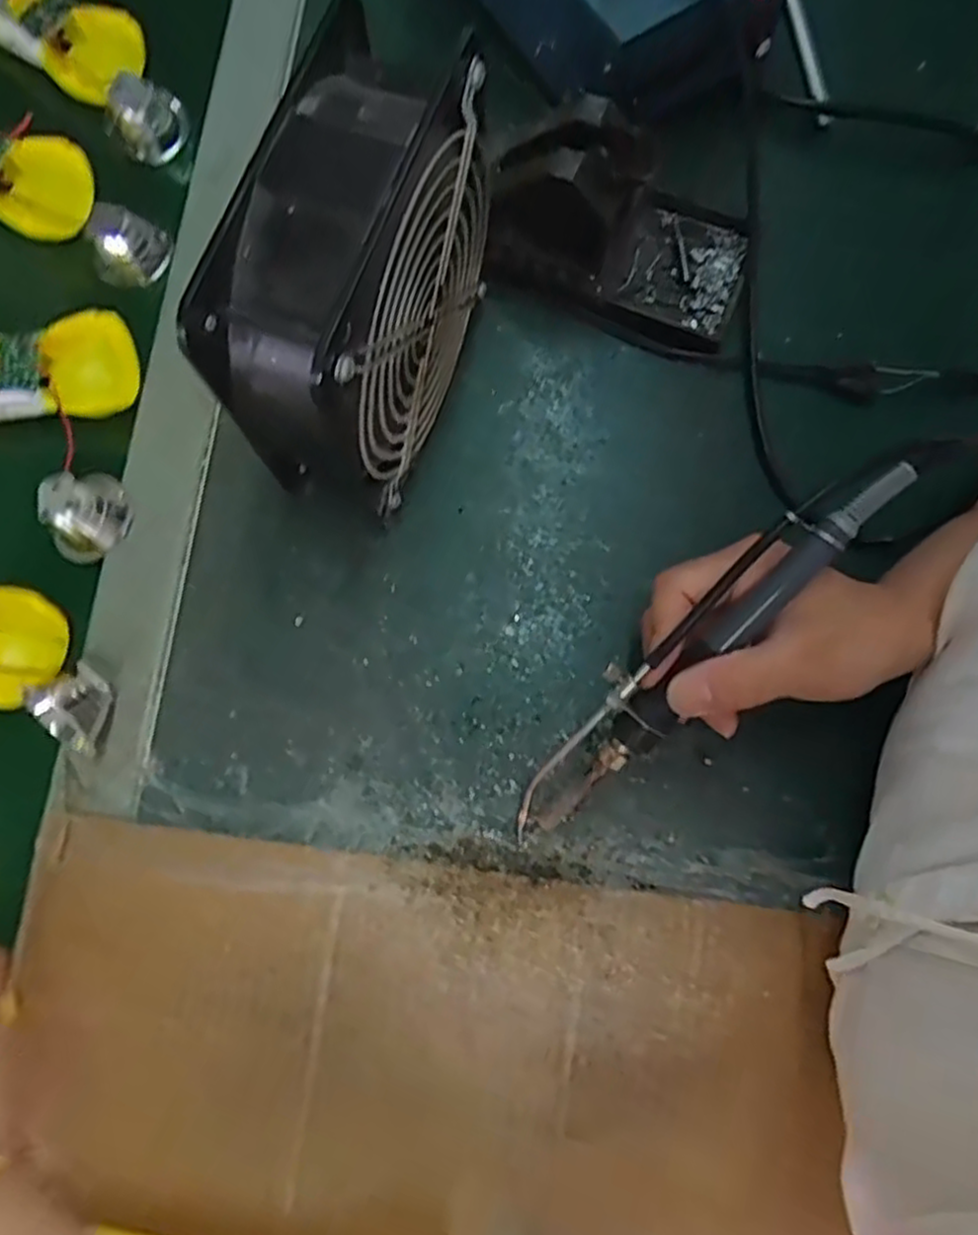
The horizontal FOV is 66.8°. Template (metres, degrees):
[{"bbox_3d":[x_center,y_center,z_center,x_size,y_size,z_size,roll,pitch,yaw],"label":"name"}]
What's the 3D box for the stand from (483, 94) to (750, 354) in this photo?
[{"bbox_3d":[0.063,-0.183,0.350,0.124,0.084,0.066,15,78,5],"label":"stand"}]

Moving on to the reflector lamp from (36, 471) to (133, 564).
[{"bbox_3d":[-0.204,-0.052,0.372,0.030,0.032,0.044,25,79,7],"label":"reflector lamp"}]

